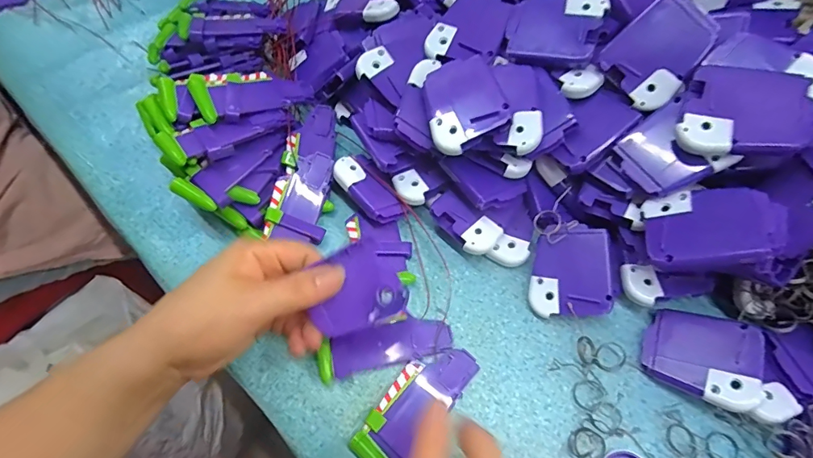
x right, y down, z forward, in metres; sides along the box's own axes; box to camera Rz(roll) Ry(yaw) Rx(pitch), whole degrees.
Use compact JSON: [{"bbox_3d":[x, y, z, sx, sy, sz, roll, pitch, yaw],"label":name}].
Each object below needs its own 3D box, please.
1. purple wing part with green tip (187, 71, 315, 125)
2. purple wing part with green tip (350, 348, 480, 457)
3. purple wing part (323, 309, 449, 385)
[{"bbox_3d":[-0.119,-0.107,0.359,0.088,0.007,0.046,-14,63,-27],"label":"purple wing part with green tip"},{"bbox_3d":[0.006,0.110,0.287,0.038,0.013,0.088,34,69,19],"label":"purple wing part with green tip"},{"bbox_3d":[-0.015,0.076,0.306,0.087,0.008,0.031,-14,65,-4],"label":"purple wing part"}]

